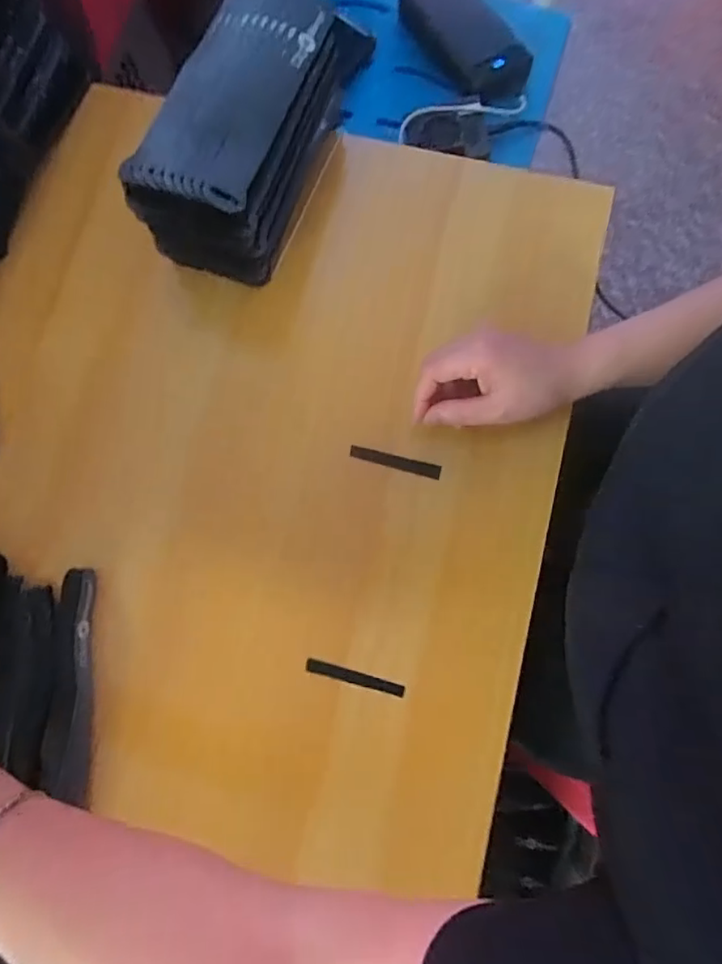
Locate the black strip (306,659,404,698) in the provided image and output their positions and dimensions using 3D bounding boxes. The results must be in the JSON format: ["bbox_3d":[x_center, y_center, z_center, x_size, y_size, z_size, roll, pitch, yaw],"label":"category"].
[{"bbox_3d":[-0.004,0.140,0.399,0.071,0.004,0.009,15,81,4],"label":"black strip"}]

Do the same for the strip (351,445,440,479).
[{"bbox_3d":[0.026,-0.016,0.430,0.070,0.004,0.011,15,81,4],"label":"strip"}]

